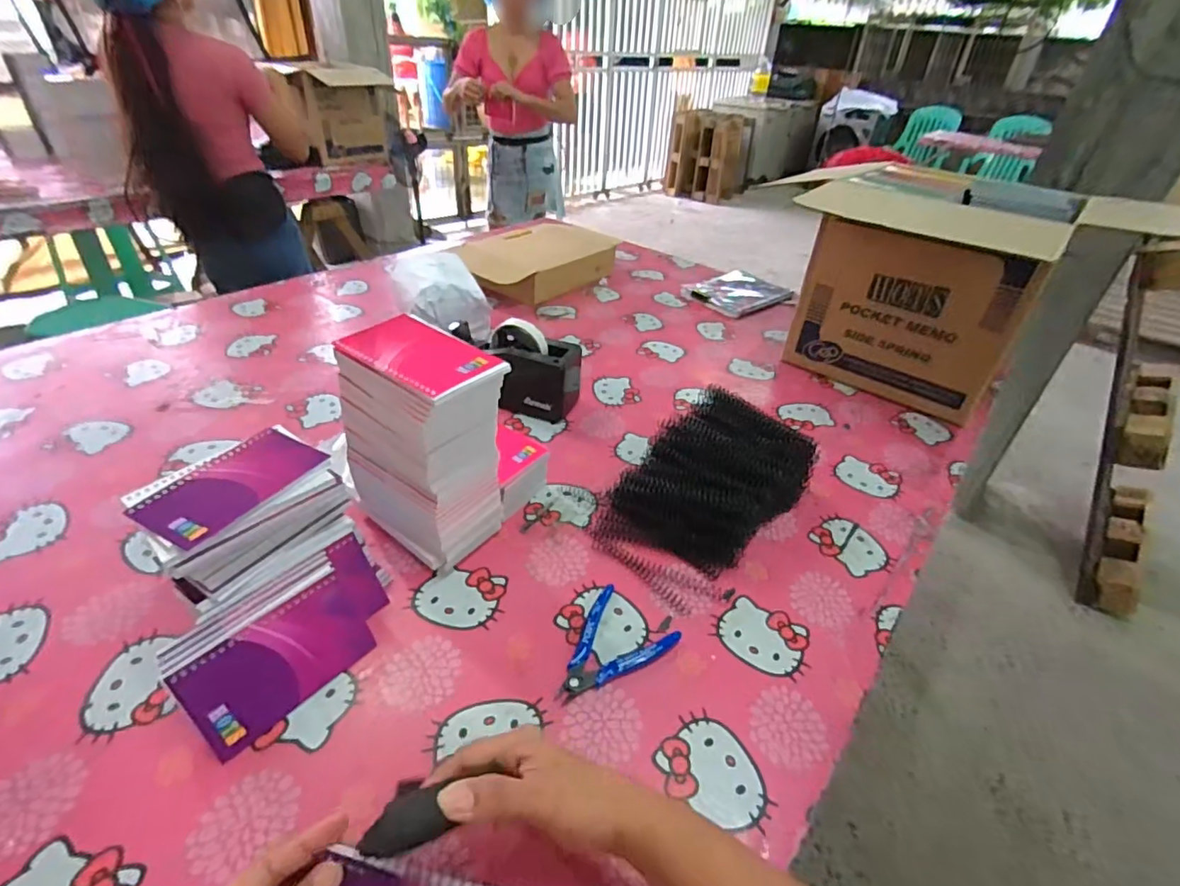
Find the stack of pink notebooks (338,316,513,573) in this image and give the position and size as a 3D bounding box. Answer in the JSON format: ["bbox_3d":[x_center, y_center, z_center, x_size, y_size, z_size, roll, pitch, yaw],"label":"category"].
[{"bbox_3d":[-0.159,0.010,0.540,0.136,0.221,0.085,27,43,28],"label":"stack of pink notebooks"}]

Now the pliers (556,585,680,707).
[{"bbox_3d":[0.014,0.186,0.493,0.085,0.014,0.113,29,43,30],"label":"pliers"}]

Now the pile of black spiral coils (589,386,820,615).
[{"bbox_3d":[0.130,0.047,0.628,0.173,0.094,0.263,28,43,28],"label":"pile of black spiral coils"}]

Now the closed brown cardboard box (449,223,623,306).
[{"bbox_3d":[-0.108,-0.394,1.204,0.213,0.087,0.364,27,43,28],"label":"closed brown cardboard box"}]

